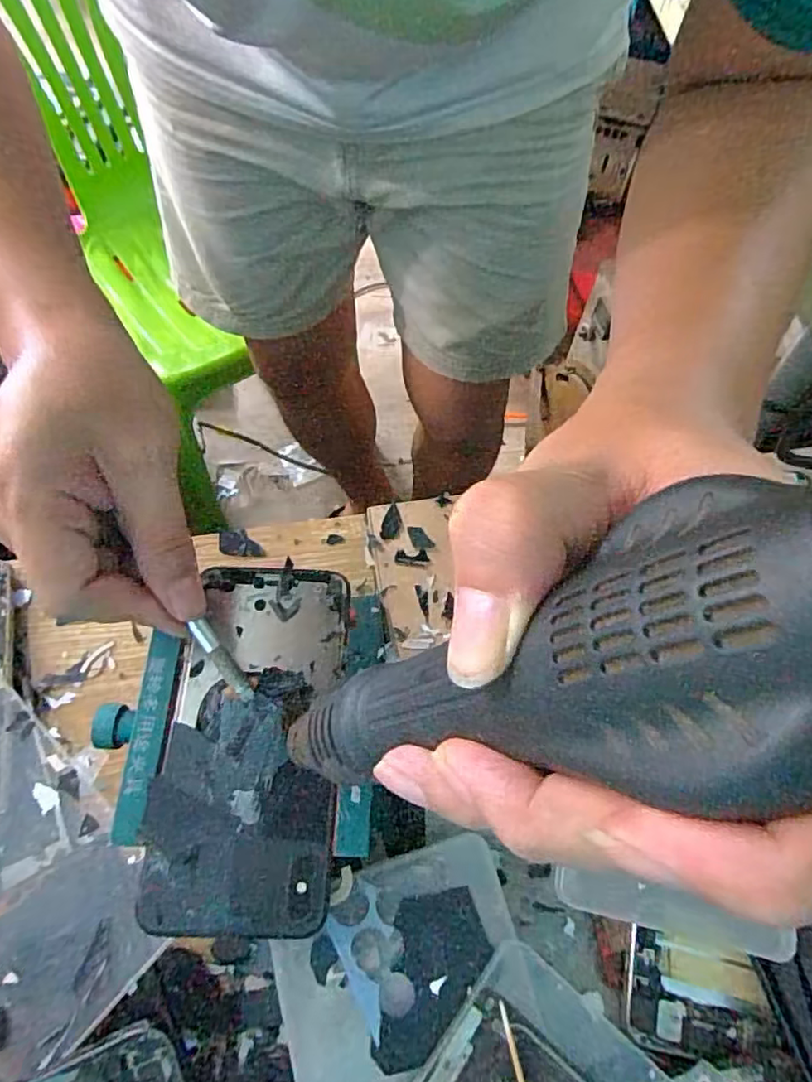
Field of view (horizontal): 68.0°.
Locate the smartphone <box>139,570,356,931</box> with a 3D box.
[{"bbox_3d":[-0.068,0.084,0.266,0.075,0.011,0.152,2,67,0],"label":"smartphone"}]

